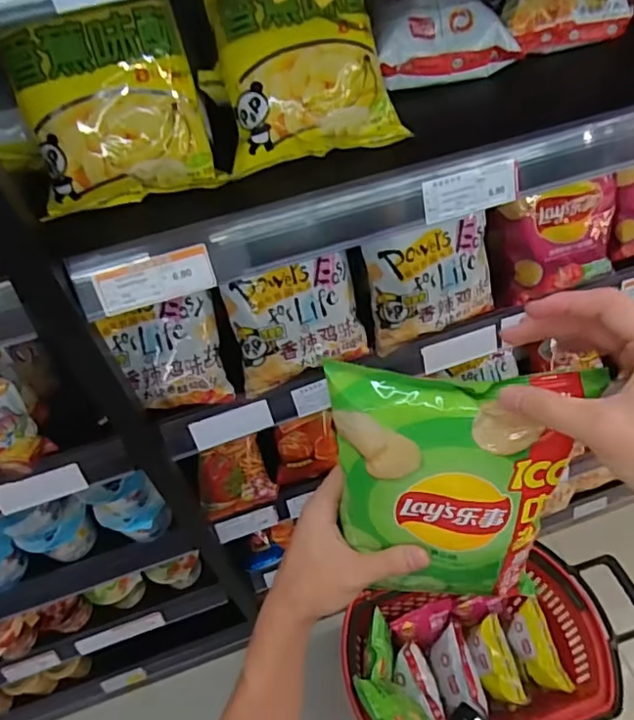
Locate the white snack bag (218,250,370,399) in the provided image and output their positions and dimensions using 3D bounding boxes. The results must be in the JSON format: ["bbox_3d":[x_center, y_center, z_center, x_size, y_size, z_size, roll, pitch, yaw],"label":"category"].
[{"bbox_3d":[-0.021,-0.043,0.648,0.150,0.141,0.050,-16,21,-9],"label":"white snack bag"}]

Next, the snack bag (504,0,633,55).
[{"bbox_3d":[0.260,-0.372,0.600,0.133,0.064,0.053,-14,52,-5],"label":"snack bag"}]

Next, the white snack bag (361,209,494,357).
[{"bbox_3d":[0.131,-0.092,0.657,0.143,0.142,0.050,-20,31,-10],"label":"white snack bag"}]

